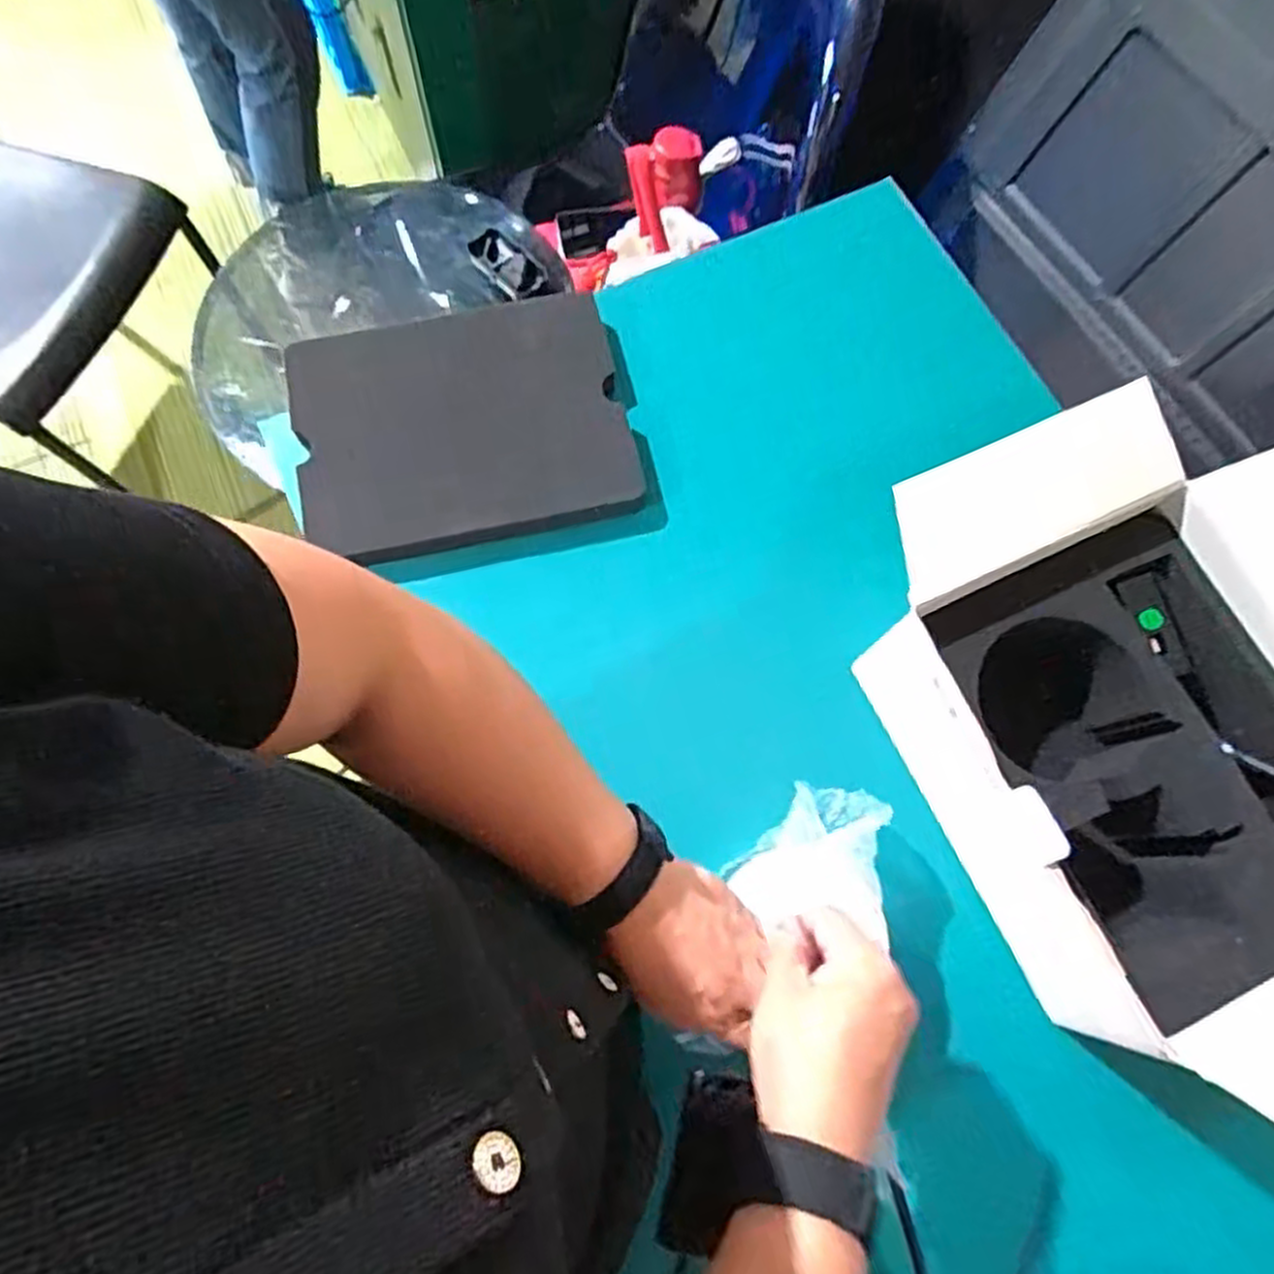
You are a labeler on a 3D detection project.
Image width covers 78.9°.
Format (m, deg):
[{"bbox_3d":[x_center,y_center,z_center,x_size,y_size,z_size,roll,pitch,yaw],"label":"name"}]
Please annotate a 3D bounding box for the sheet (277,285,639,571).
[{"bbox_3d":[-0.134,-0.169,0.602,0.245,0.033,0.181,-10,73,-4],"label":"sheet"}]

